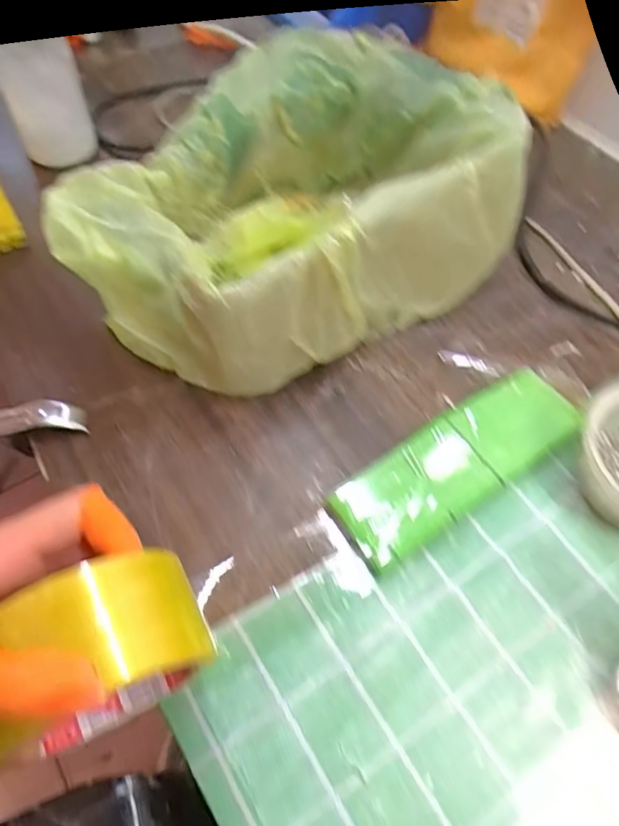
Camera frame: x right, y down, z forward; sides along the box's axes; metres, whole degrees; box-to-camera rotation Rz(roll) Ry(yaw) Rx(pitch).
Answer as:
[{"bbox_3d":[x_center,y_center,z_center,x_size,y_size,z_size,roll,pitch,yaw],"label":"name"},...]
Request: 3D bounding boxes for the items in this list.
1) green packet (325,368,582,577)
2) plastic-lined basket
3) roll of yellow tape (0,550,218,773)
[{"bbox_3d":[0.099,0.031,0.370,0.182,0.014,0.059,-29,62,-19],"label":"green packet"},{"bbox_3d":[-0.021,-0.151,0.418,0.298,0.123,0.212,-29,62,-19],"label":"plastic-lined basket"},{"bbox_3d":[-0.098,0.114,0.252,0.104,0.091,0.049,-26,61,-18],"label":"roll of yellow tape"}]

